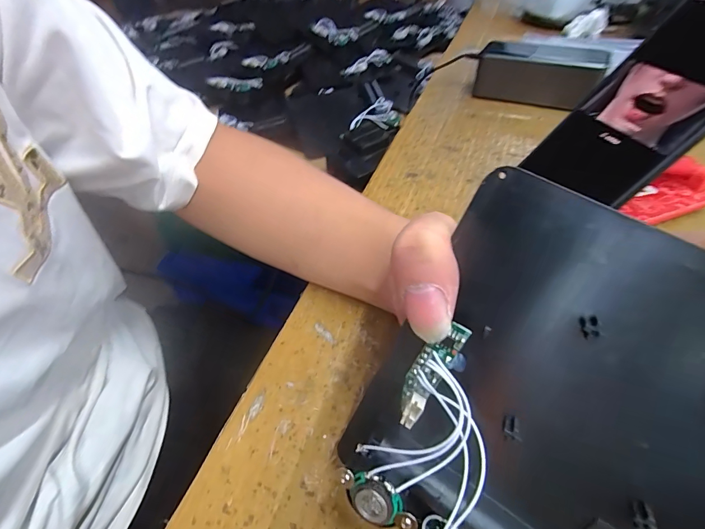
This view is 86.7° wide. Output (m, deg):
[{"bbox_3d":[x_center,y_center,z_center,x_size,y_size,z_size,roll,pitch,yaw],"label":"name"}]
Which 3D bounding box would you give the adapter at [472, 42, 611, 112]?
[{"bbox_3d":[0.201,-0.208,0.411,0.125,0.056,0.028,17,50,20],"label":"adapter"}]

